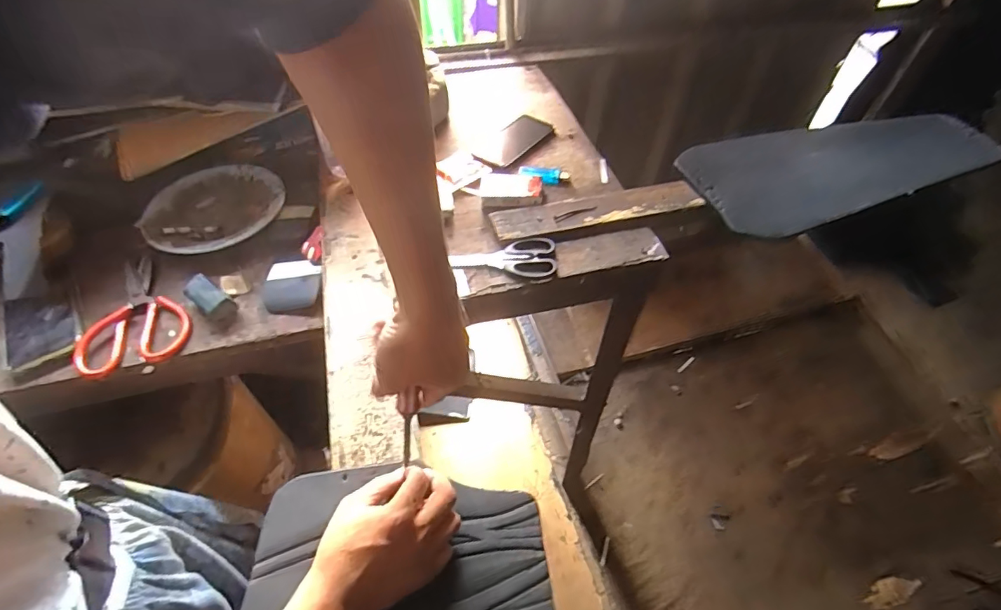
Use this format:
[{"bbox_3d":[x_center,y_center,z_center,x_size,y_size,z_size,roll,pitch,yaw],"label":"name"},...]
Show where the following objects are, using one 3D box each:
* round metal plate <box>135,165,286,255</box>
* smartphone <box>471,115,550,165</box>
[{"bbox_3d":[-0.431,-0.147,0.755,0.192,0.029,0.192,1,54,-1],"label":"round metal plate"},{"bbox_3d":[0.023,-0.294,0.889,0.078,0.013,0.137,31,59,20],"label":"smartphone"}]

